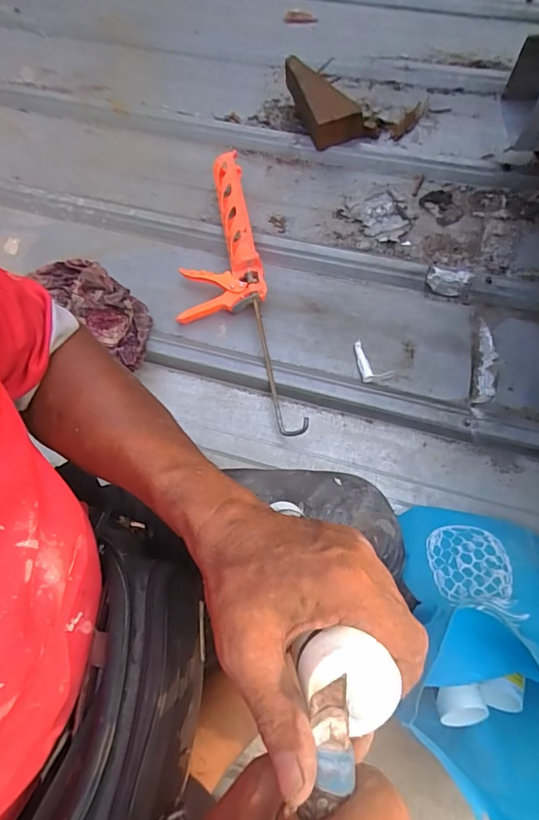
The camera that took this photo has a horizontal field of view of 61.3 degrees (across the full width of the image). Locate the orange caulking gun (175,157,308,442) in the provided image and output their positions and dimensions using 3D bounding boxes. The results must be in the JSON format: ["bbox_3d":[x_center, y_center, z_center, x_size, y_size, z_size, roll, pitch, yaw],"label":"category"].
[{"bbox_3d":[-0.080,-0.205,0.782,0.163,0.059,0.557,-13,67,1],"label":"orange caulking gun"}]

